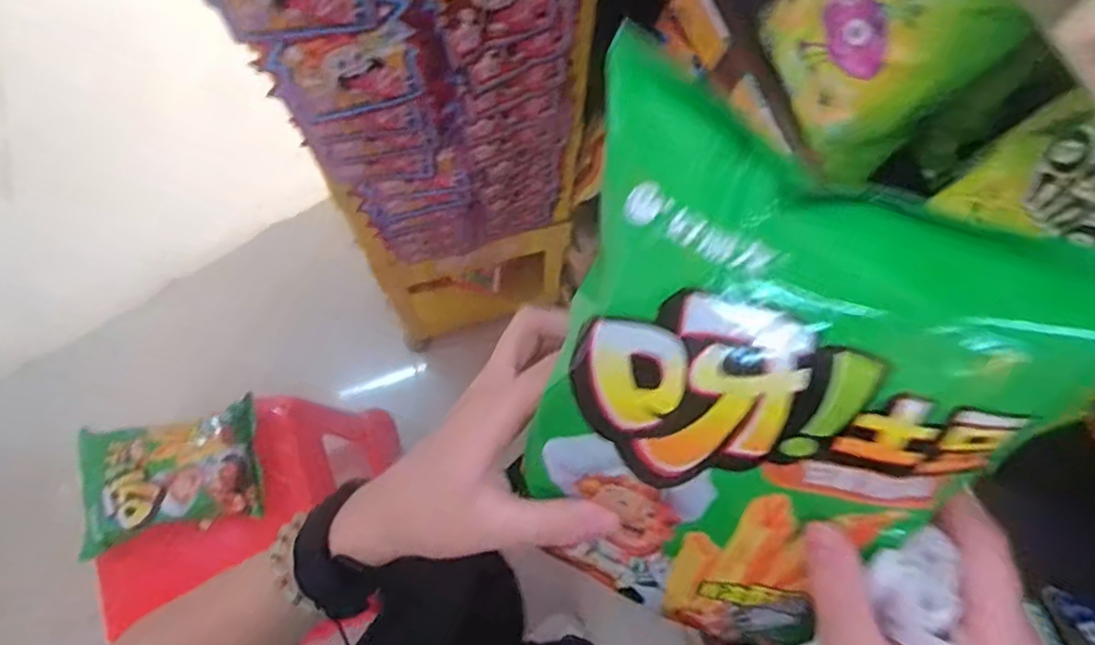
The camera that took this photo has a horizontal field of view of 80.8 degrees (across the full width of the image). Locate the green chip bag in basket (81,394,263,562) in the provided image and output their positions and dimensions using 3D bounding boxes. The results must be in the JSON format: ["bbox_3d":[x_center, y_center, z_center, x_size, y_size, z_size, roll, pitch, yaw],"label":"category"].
[{"bbox_3d":[-0.482,0.190,0.815,0.212,0.050,0.148,-13,71,-5],"label":"green chip bag in basket"}]

